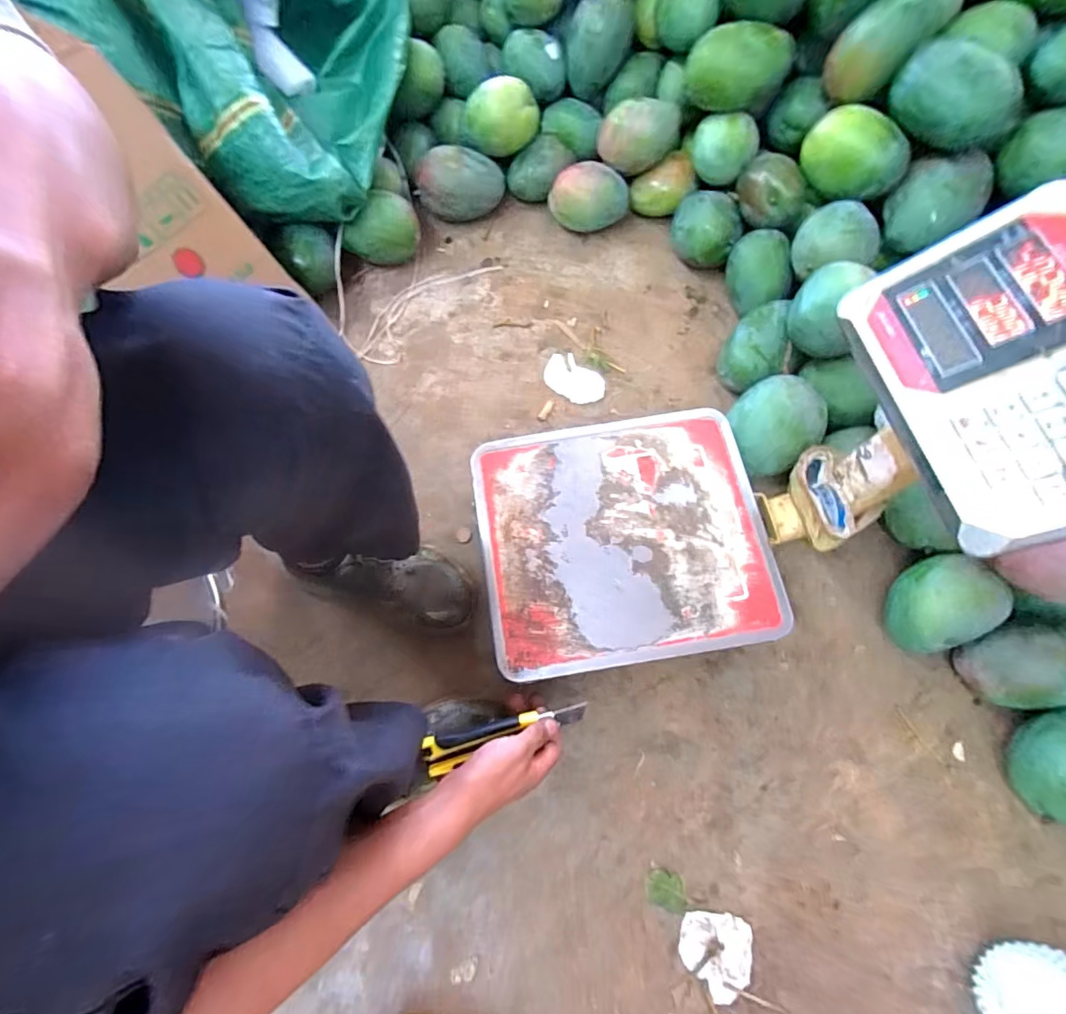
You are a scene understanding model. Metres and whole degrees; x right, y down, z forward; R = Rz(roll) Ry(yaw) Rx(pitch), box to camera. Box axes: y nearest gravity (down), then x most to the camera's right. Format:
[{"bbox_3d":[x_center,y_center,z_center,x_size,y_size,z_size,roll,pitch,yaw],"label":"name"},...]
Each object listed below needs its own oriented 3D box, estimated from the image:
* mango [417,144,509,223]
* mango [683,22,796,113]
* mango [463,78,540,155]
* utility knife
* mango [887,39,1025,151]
[{"bbox_3d":[-0.131,-0.561,0.868,0.143,0.101,0.097,17,71,10],"label":"mango"},{"bbox_3d":[0.304,-0.650,0.732,0.143,0.099,0.068,3,70,5],"label":"mango"},{"bbox_3d":[-0.056,-0.658,0.826,0.133,0.084,0.080,-7,69,1],"label":"mango"},{"bbox_3d":[-0.028,0.238,0.508,0.170,0.026,0.036,-13,69,-7],"label":"utility knife"},{"bbox_3d":[0.516,-0.510,0.603,0.146,0.073,0.075,40,77,16],"label":"mango"}]

